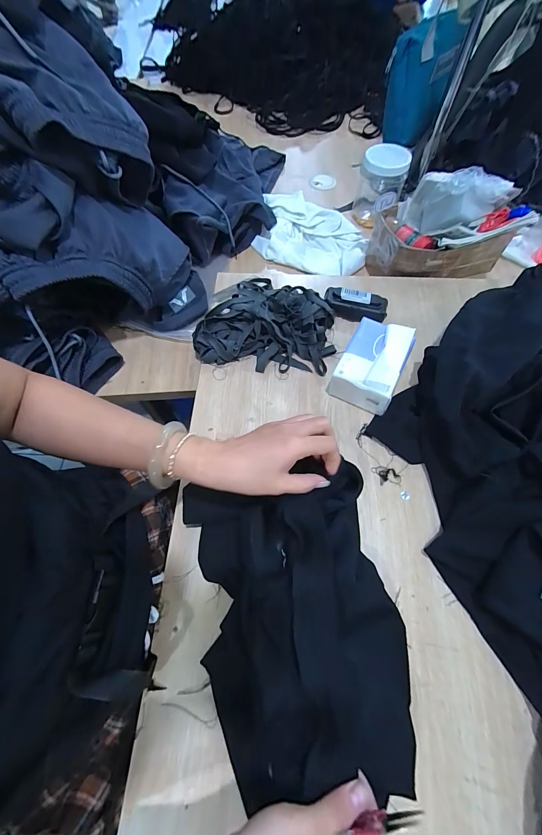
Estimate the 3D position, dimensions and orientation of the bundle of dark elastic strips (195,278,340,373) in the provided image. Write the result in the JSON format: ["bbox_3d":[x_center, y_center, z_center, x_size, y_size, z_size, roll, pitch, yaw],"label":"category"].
[{"bbox_3d":[-0.009,-0.163,0.514,0.220,0.055,0.174,12,65,6],"label":"bundle of dark elastic strips"}]

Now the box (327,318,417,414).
[{"bbox_3d":[0.150,-0.081,0.459,0.086,0.074,0.120,26,68,12],"label":"box"}]

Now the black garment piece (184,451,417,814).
[{"bbox_3d":[0.026,0.197,0.338,0.208,0.042,0.280,-10,65,-4],"label":"black garment piece"}]

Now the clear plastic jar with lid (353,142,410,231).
[{"bbox_3d":[0.233,-0.495,0.671,0.093,0.109,0.093,12,65,6],"label":"clear plastic jar with lid"}]

